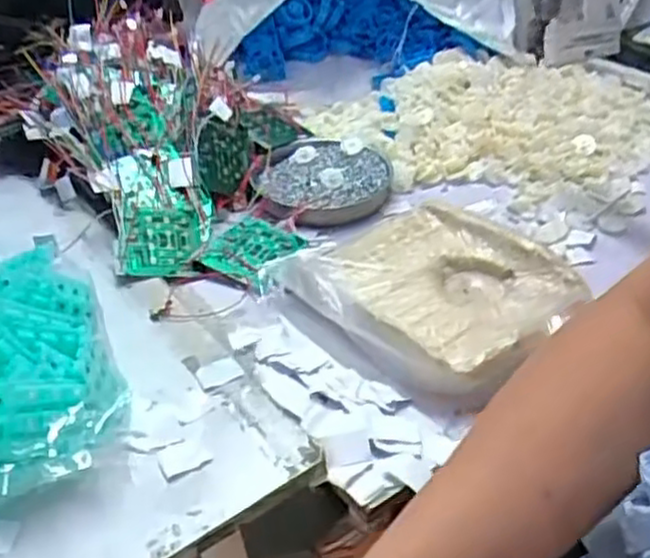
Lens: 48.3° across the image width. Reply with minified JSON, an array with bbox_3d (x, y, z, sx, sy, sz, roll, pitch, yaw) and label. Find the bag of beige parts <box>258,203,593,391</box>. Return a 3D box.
[{"bbox_3d":[0.074,-0.002,0.557,0.179,0.036,0.219,-27,44,-29],"label":"bag of beige parts"}]

